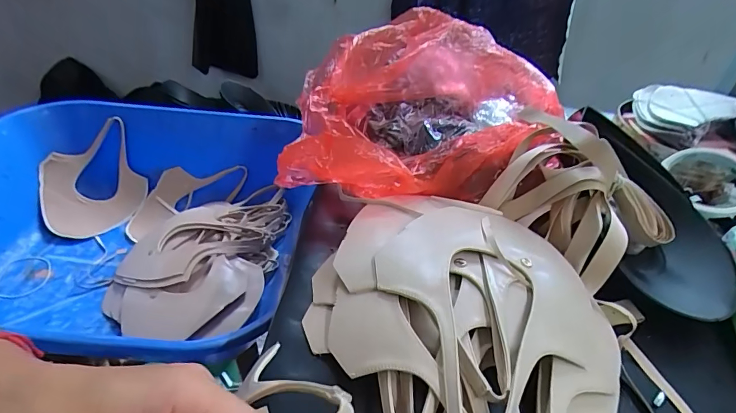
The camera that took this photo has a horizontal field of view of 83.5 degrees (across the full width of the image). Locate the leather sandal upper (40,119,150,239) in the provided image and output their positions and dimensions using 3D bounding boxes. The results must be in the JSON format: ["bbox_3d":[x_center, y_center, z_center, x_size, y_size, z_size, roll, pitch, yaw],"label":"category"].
[{"bbox_3d":[-0.527,-0.045,0.786,0.172,0.027,0.200,-23,81,-25],"label":"leather sandal upper"}]

